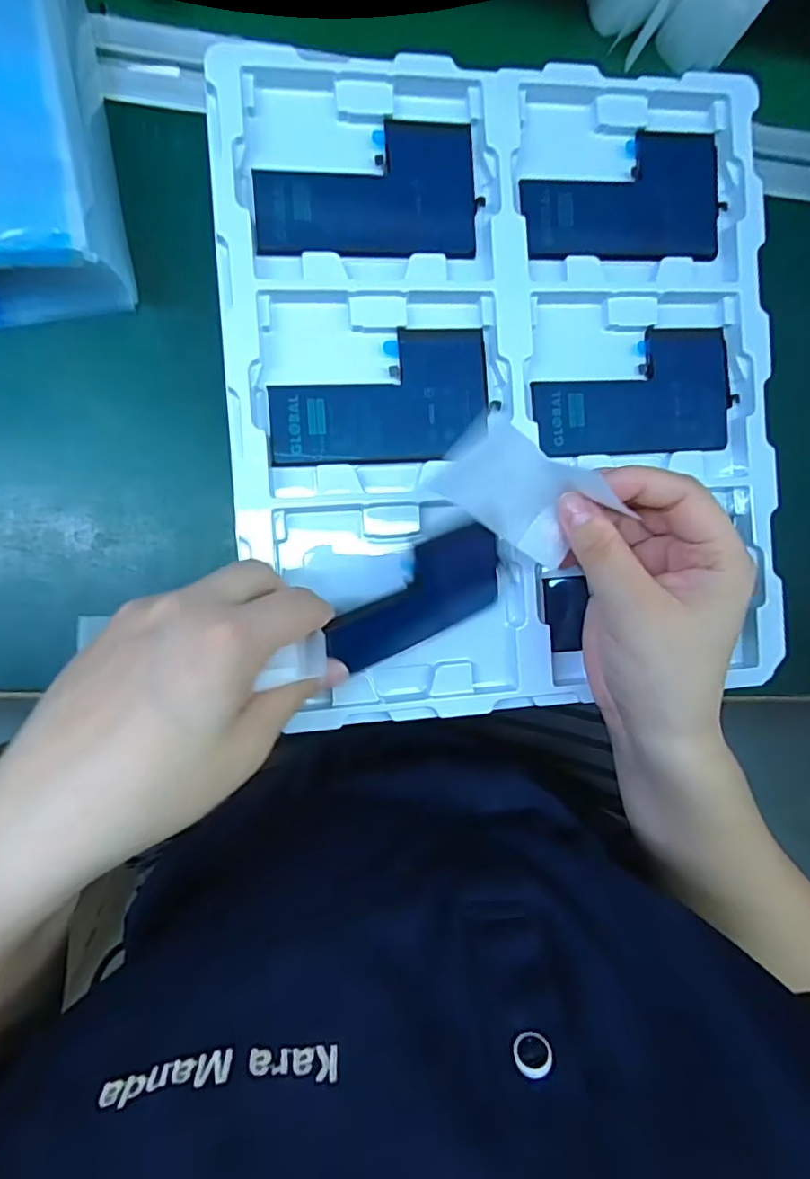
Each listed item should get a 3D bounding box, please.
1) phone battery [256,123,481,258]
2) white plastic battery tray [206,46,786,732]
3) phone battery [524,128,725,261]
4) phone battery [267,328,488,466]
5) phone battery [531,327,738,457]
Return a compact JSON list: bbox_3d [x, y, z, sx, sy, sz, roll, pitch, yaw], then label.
[{"bbox_3d":[-0.018,-0.197,0.278,0.107,0.008,0.065,-4,89,-8],"label":"phone battery"},{"bbox_3d":[0.054,-0.100,0.293,0.278,0.026,0.315,-4,92,-8],"label":"white plastic battery tray"},{"bbox_3d":[0.115,-0.207,0.297,0.113,0.010,0.065,-6,90,-8],"label":"phone battery"},{"bbox_3d":[-0.012,-0.096,0.282,0.108,0.008,0.064,-4,89,-8],"label":"phone battery"},{"bbox_3d":[0.122,-0.105,0.301,0.112,0.004,0.064,-4,91,-9],"label":"phone battery"}]

